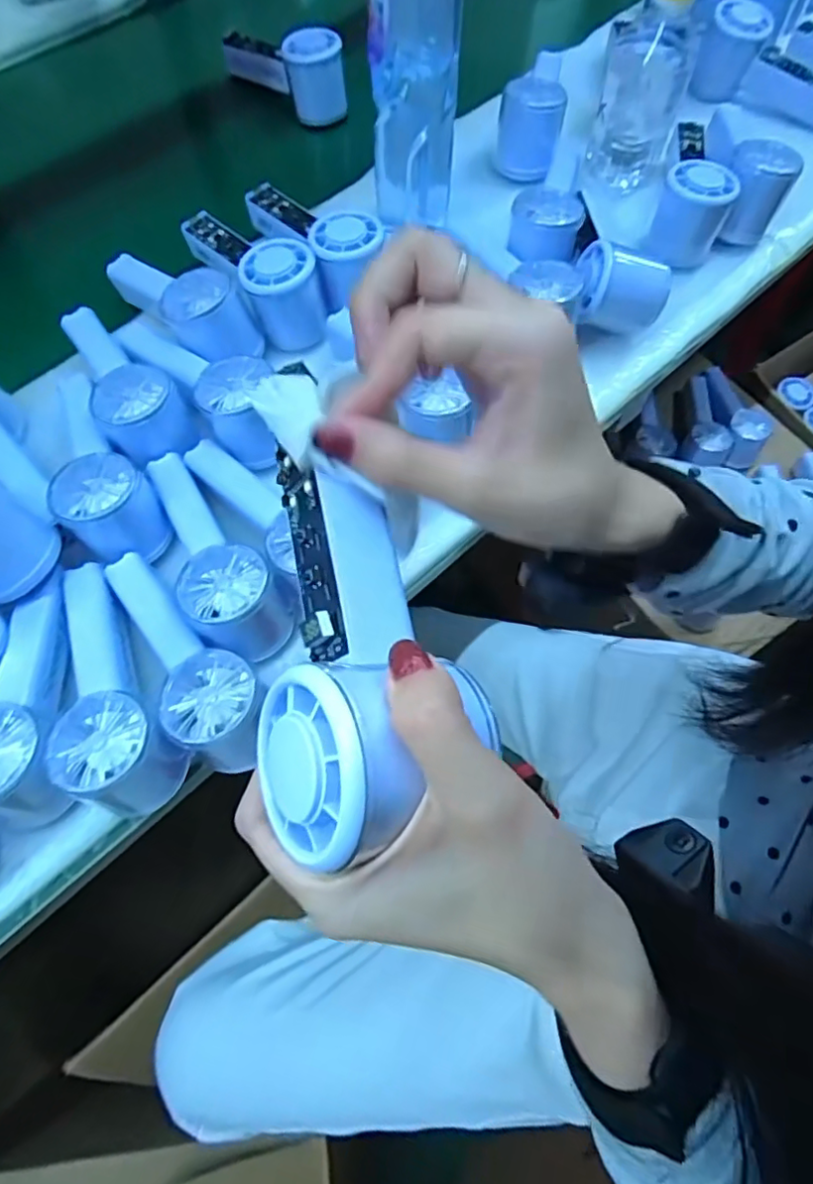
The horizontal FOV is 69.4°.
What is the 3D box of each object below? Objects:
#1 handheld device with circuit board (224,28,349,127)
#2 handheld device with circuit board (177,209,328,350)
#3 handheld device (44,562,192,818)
[{"bbox_3d":[-0.126,-0.540,0.595,0.147,0.062,0.047,42,74,15],"label":"handheld device with circuit board"},{"bbox_3d":[-0.124,-0.265,0.471,0.057,0.058,0.152,-35,72,-13],"label":"handheld device with circuit board"},{"bbox_3d":[-0.181,0.053,0.345,0.056,0.049,0.153,-27,71,-11],"label":"handheld device"}]

